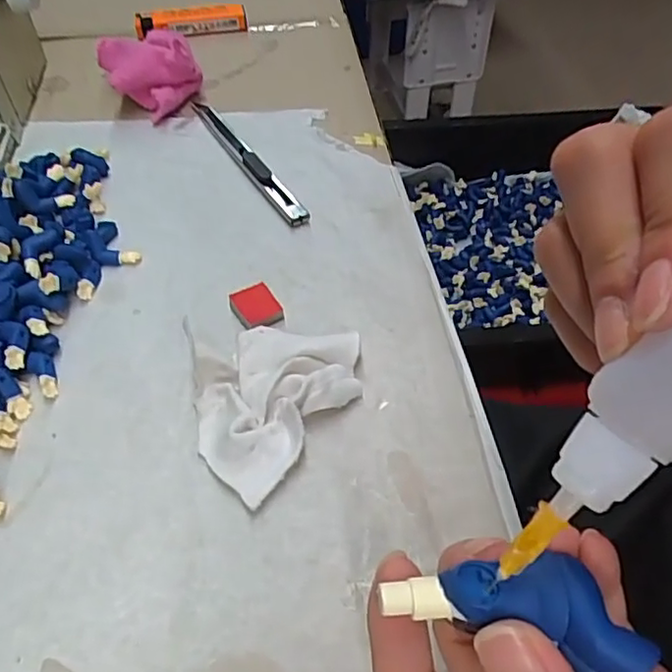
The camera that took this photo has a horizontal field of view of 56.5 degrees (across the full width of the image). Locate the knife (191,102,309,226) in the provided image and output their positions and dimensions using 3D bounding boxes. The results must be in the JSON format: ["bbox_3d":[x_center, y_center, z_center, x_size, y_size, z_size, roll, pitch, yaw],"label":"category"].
[{"bbox_3d":[-0.054,-0.104,0.359,0.011,0.009,0.133,-25,55,-20],"label":"knife"}]

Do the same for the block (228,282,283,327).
[{"bbox_3d":[-0.037,-0.013,0.287,0.019,0.006,0.024,-25,55,-20],"label":"block"}]

